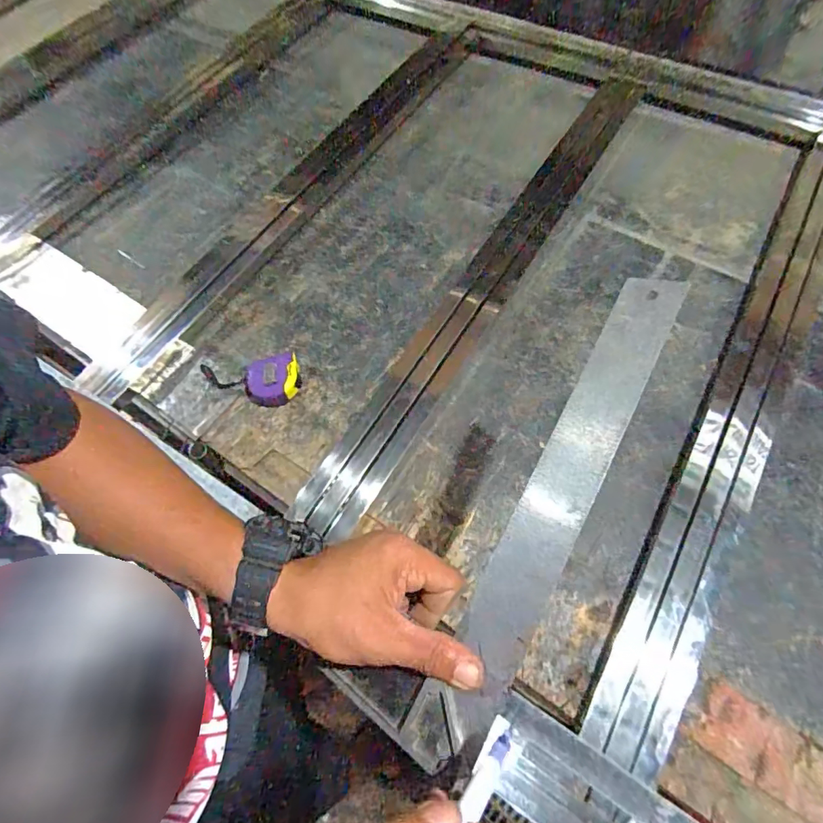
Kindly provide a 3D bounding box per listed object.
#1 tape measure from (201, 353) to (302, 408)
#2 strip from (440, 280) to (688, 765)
[{"bbox_3d":[-0.234,-0.047,0.680,0.147,0.034,0.084,-10,63,-2],"label":"tape measure"},{"bbox_3d":[0.098,0.047,0.305,0.045,0.008,0.316,20,76,38],"label":"strip"}]

